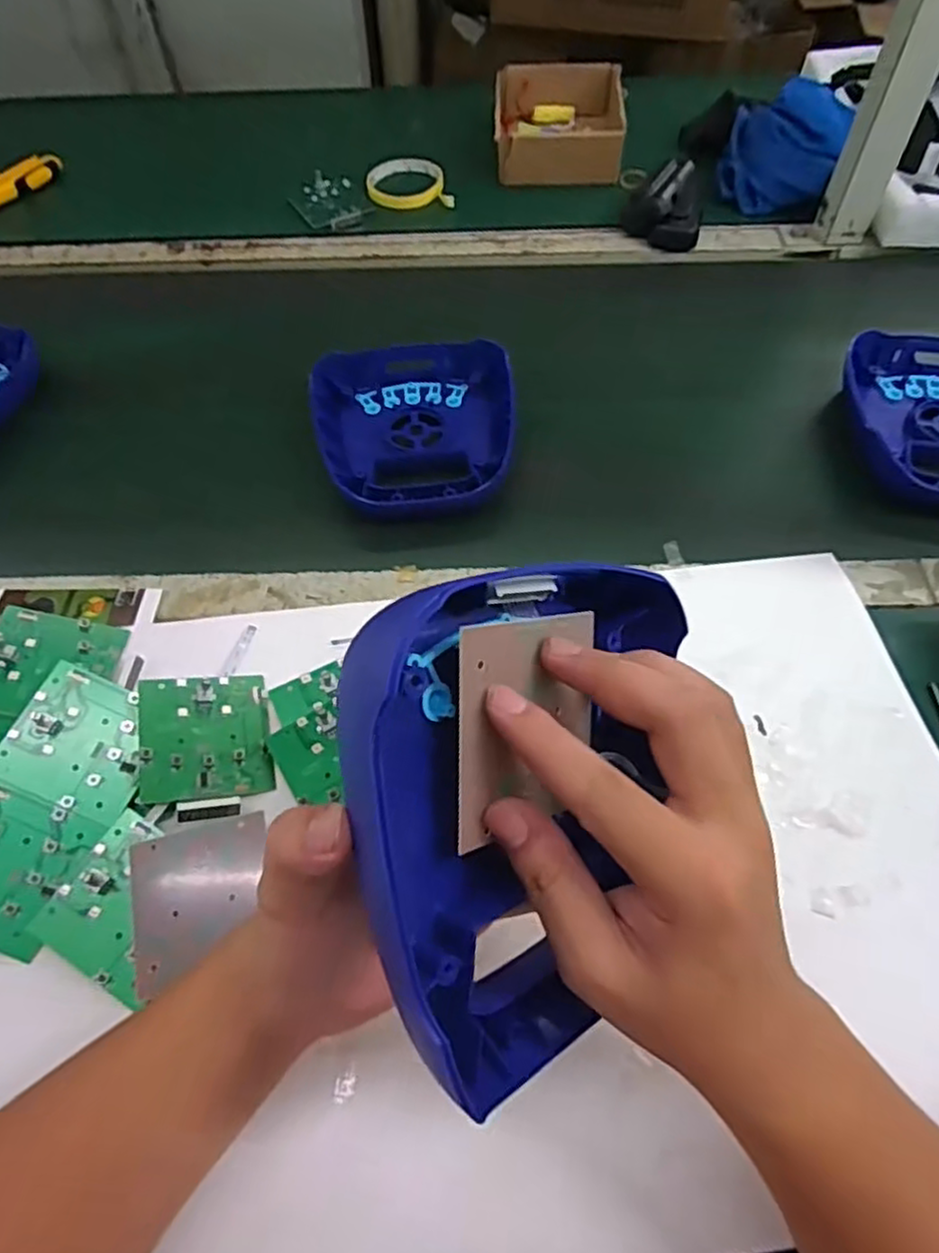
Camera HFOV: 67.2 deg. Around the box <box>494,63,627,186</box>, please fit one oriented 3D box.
[{"bbox_3d":[0.102,-0.570,0.801,0.137,0.051,0.170,-1,58,3],"label":"box"}]

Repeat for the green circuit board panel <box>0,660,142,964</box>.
[{"bbox_3d":[-0.243,0.100,0.405,0.077,0.010,0.150,27,65,-8],"label":"green circuit board panel"}]

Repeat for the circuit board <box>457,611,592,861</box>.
[{"bbox_3d":[0.023,0.036,0.266,0.073,0.078,0.007,-5,7,-41],"label":"circuit board"}]

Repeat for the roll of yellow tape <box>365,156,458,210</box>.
[{"bbox_3d":[-0.068,-0.509,0.810,0.097,0.014,0.097,-1,58,2],"label":"roll of yellow tape"}]

